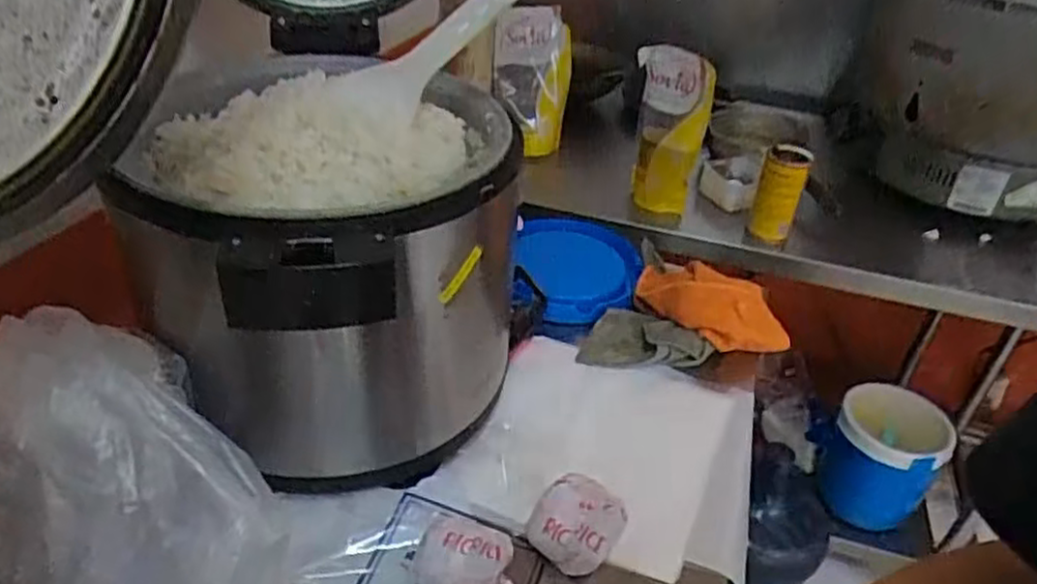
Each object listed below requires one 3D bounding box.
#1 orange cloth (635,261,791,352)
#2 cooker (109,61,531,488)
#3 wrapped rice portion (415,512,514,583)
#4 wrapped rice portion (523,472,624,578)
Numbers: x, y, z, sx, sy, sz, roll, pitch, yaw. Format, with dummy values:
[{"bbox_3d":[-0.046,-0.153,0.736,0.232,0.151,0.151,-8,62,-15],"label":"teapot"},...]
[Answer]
[{"bbox_3d":[0.247,0.004,0.975,0.143,0.071,0.181,-13,39,-26],"label":"orange cloth"},{"bbox_3d":[-0.173,-0.003,0.694,0.323,0.342,0.321,4,35,-3],"label":"cooker"},{"bbox_3d":[-0.045,0.234,0.631,0.085,0.052,0.061,8,35,4],"label":"wrapped rice portion"},{"bbox_3d":[0.055,0.214,0.674,0.071,0.054,0.073,4,35,-3],"label":"wrapped rice portion"}]

